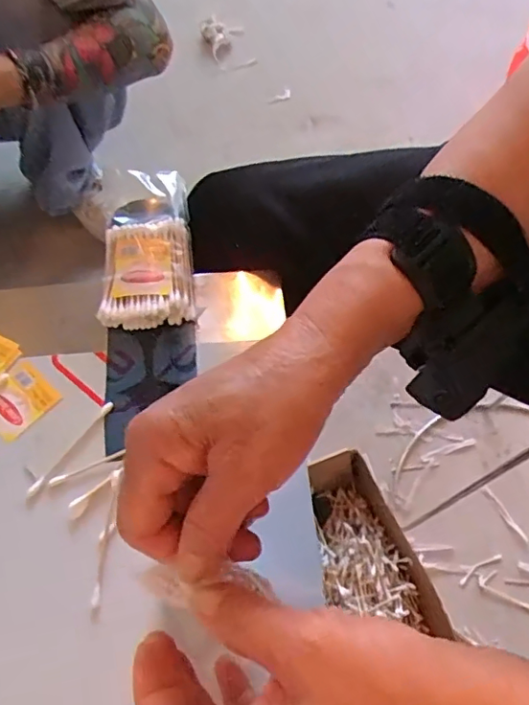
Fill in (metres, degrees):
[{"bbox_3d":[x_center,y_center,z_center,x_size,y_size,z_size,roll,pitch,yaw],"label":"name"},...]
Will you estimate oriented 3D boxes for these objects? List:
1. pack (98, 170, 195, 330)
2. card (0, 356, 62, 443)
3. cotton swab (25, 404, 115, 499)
[{"bbox_3d":[-0.082,-0.076,0.398,0.060,0.028,0.121,0,63,0],"label":"pack"},{"bbox_3d":[-0.160,0.030,0.353,0.041,0.004,0.044,40,70,18],"label":"card"},{"bbox_3d":[-0.120,0.059,0.337,0.005,0.004,0.071,33,67,16],"label":"cotton swab"}]

